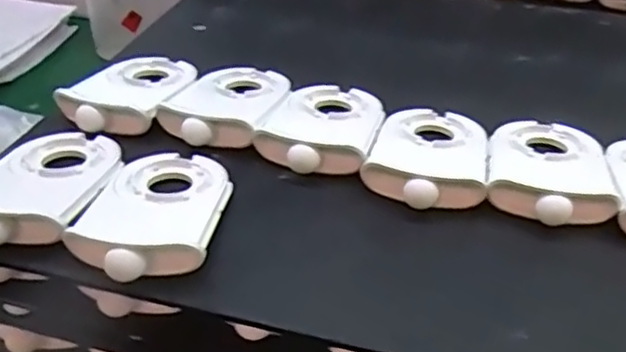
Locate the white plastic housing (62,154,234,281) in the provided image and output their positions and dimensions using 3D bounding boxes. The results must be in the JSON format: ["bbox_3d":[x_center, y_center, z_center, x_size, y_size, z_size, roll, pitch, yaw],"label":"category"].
[{"bbox_3d":[-0.070,0.012,0.297,0.058,0.019,0.085,5,37,5],"label":"white plastic housing"}]

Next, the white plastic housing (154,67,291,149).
[{"bbox_3d":[-0.048,-0.045,0.372,0.057,0.018,0.086,11,38,12],"label":"white plastic housing"}]

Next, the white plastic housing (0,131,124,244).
[{"bbox_3d":[-0.126,-0.001,0.308,0.056,0.020,0.088,11,38,13],"label":"white plastic housing"}]

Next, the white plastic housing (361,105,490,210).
[{"bbox_3d":[0.060,-0.014,0.337,0.057,0.017,0.087,10,38,11],"label":"white plastic housing"}]

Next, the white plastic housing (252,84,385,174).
[{"bbox_3d":[0.007,-0.031,0.355,0.058,0.016,0.084,11,38,13],"label":"white plastic housing"}]

